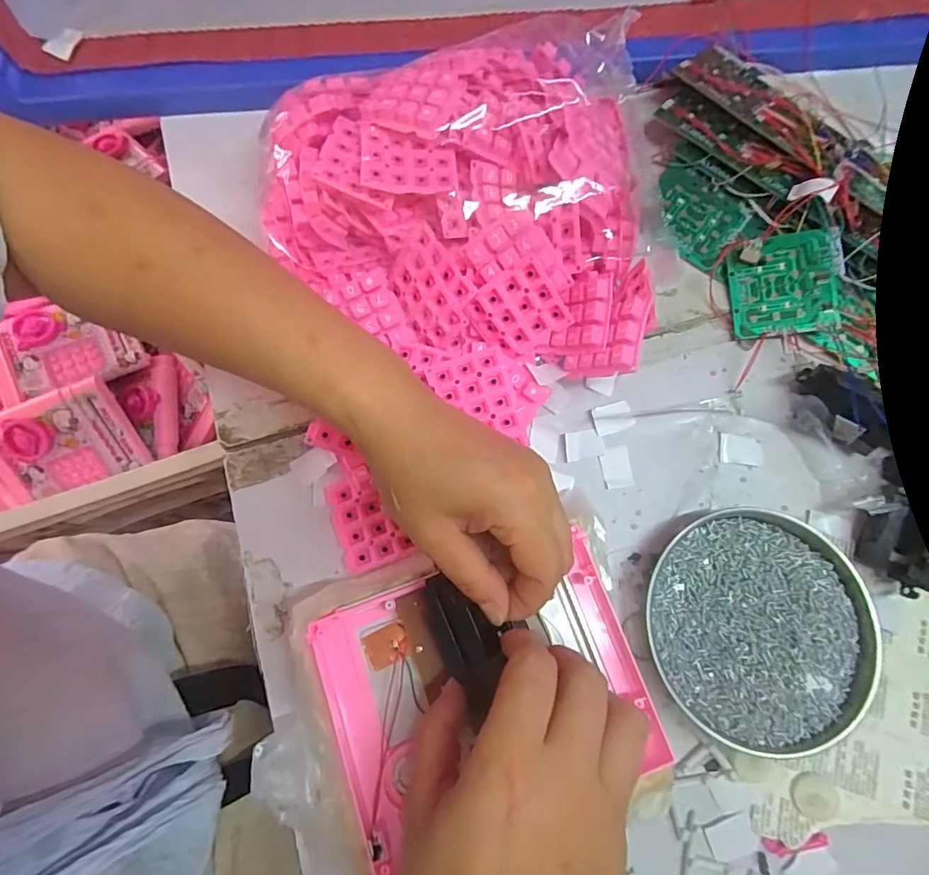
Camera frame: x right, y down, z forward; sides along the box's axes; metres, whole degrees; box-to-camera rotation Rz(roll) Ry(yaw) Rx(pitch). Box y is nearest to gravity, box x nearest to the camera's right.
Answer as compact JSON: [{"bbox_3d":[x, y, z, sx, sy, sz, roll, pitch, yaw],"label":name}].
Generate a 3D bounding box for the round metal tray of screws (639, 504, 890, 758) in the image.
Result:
[{"bbox_3d":[0.181,0.115,0.317,0.130,0.026,0.133,0,76,-1],"label":"round metal tray of screws"}]

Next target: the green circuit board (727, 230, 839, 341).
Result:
[{"bbox_3d":[0.229,-0.109,0.370,0.068,0.004,0.070,-4,86,13],"label":"green circuit board"}]

